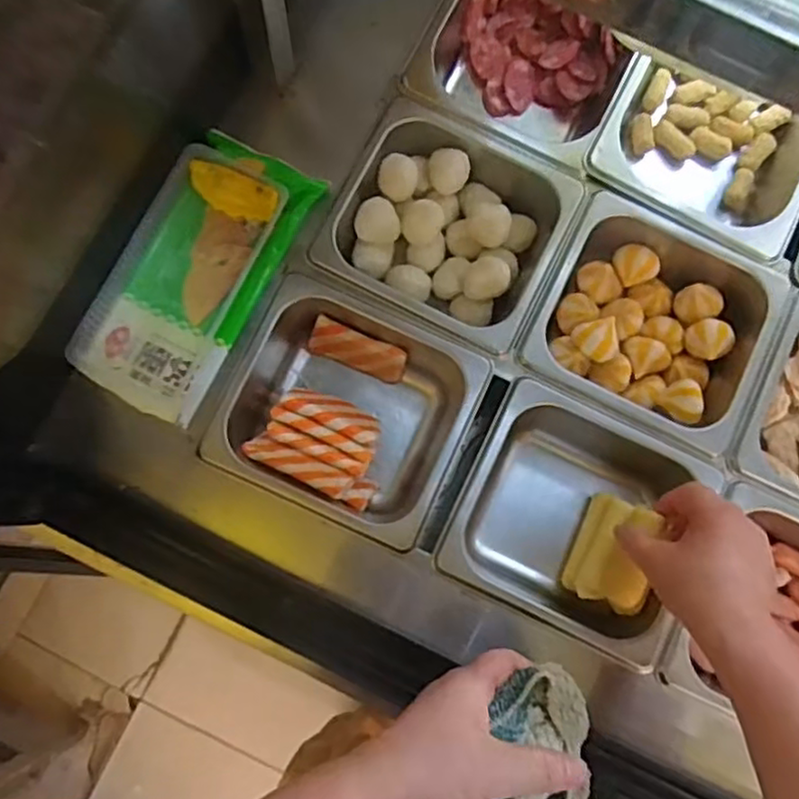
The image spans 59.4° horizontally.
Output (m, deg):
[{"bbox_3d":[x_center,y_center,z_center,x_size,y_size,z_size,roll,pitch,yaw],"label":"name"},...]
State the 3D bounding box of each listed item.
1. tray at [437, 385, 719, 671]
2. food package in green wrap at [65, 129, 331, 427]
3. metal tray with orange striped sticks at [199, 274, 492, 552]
[{"bbox_3d":[0.132,0.091,0.543,0.164,0.081,0.160,24,82,2],"label":"tray"},{"bbox_3d":[-0.150,-0.095,0.517,0.098,0.026,0.207,28,83,2],"label":"food package in green wrap"},{"bbox_3d":[-0.039,0.009,0.555,0.181,0.074,0.162,23,82,2],"label":"metal tray with orange striped sticks"}]

